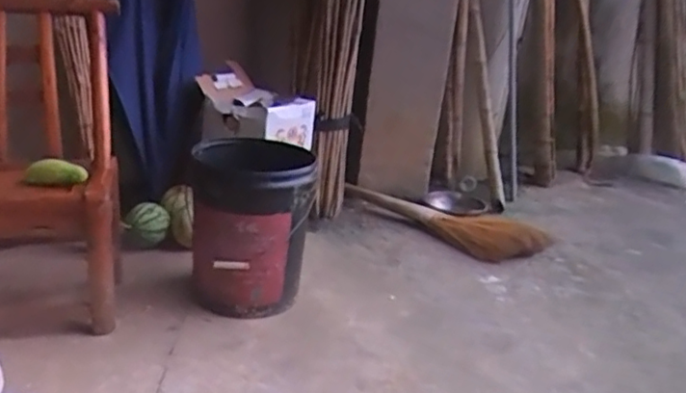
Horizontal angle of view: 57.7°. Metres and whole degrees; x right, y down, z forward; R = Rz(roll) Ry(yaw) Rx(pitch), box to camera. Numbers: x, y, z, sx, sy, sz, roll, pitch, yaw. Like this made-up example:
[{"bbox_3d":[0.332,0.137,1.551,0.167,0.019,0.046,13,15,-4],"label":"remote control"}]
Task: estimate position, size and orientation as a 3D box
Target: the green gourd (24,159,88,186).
[{"bbox_3d":[-0.609,-0.050,1.329,0.151,0.048,0.057,13,22,19],"label":"green gourd"}]

